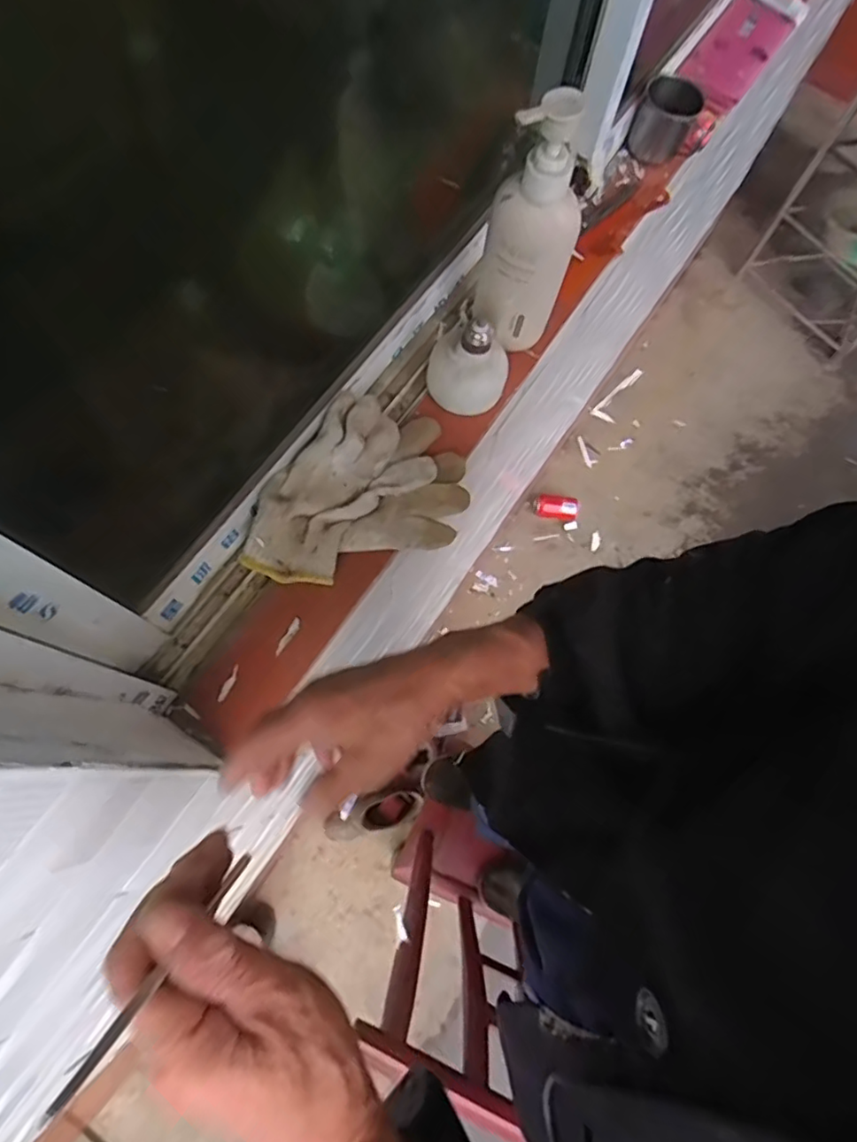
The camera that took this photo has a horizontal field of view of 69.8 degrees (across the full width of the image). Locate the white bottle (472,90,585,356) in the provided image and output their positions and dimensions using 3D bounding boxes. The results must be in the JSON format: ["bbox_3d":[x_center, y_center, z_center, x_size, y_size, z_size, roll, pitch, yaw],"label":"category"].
[{"bbox_3d":[0.084,-0.281,0.520,0.049,0.210,0.063,-39,78,-13],"label":"white bottle"}]

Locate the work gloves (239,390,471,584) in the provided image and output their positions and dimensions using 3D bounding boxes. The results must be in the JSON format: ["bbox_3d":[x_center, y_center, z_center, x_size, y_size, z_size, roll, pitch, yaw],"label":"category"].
[{"bbox_3d":[-0.072,-0.077,0.566,0.211,0.069,0.144,-26,75,-9],"label":"work gloves"}]

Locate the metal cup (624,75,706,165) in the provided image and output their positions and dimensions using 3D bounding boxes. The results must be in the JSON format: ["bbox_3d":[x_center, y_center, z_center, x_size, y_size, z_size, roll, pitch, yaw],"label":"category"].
[{"bbox_3d":[0.281,-0.531,0.724,0.074,0.059,0.074,1,73,-2],"label":"metal cup"}]

